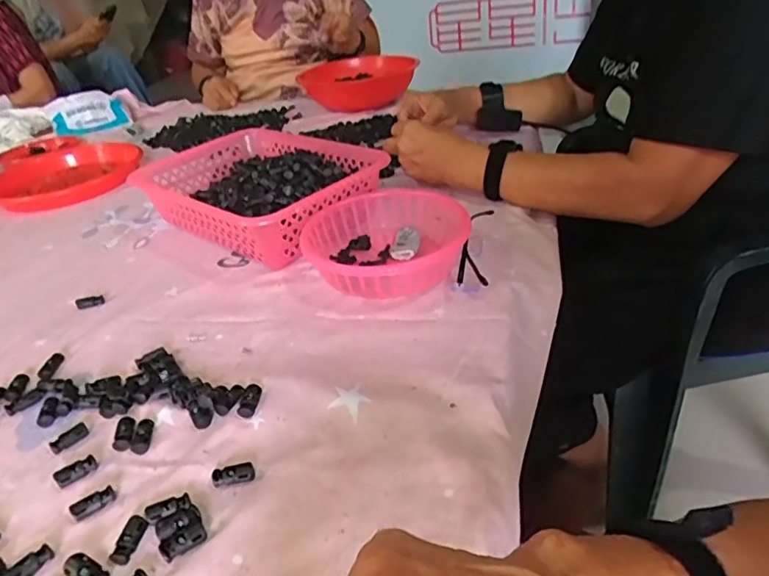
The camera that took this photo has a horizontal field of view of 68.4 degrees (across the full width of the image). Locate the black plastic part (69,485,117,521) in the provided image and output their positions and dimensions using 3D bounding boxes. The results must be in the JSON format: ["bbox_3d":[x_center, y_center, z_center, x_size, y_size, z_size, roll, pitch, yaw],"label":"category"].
[{"bbox_3d":[-0.198,0.146,0.386,0.028,0.007,0.011,-29,39,-31],"label":"black plastic part"}]

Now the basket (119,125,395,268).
[{"bbox_3d":[-0.170,-0.126,0.741,0.314,0.085,0.207,21,41,36],"label":"basket"}]

